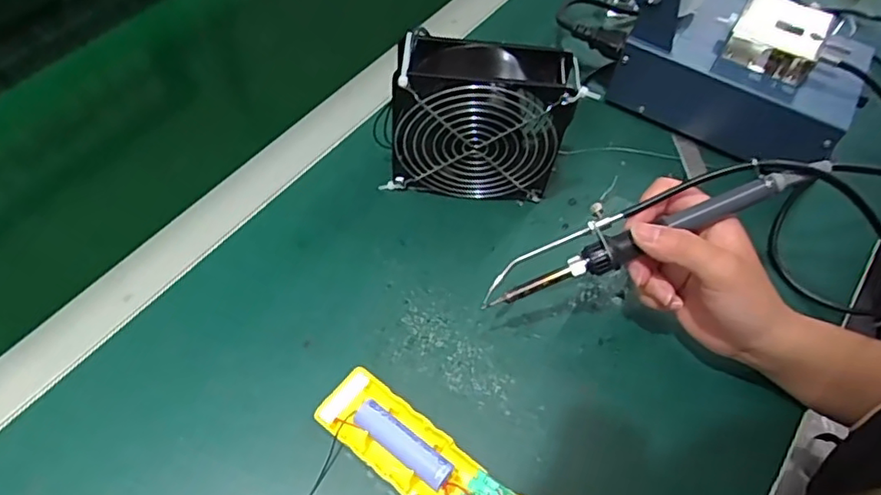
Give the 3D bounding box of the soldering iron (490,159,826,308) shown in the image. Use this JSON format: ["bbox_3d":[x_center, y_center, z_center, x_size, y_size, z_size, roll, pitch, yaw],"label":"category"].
[{"bbox_3d":[0.124,-0.014,0.364,0.207,0.016,0.033,-21,56,9],"label":"soldering iron"}]

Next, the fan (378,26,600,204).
[{"bbox_3d":[0.026,-0.086,0.442,0.134,0.128,0.041,4,57,-1],"label":"fan"}]

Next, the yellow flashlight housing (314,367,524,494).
[{"bbox_3d":[-0.002,0.129,0.347,0.162,0.017,0.047,29,59,20],"label":"yellow flashlight housing"}]

